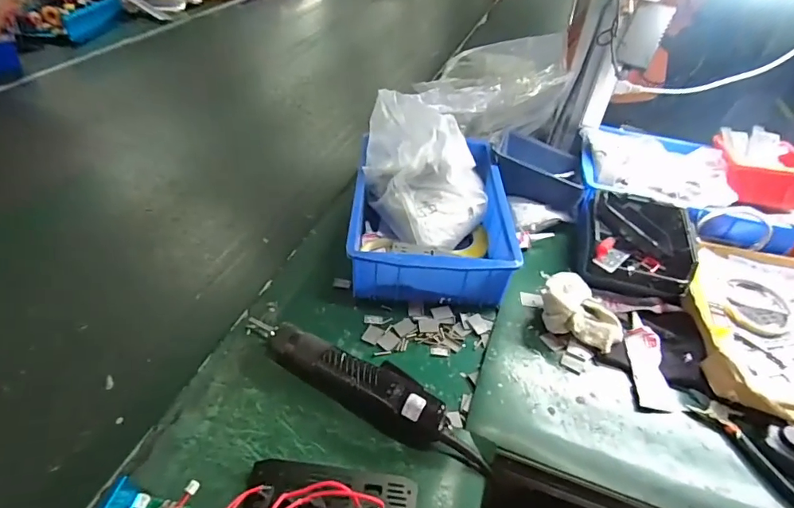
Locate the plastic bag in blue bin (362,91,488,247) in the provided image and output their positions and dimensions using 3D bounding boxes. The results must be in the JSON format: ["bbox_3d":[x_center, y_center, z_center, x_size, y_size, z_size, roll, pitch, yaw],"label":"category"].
[{"bbox_3d":[0.037,-0.117,0.601,0.127,0.131,0.170,-20,47,-25],"label":"plastic bag in blue bin"}]

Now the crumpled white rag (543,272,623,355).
[{"bbox_3d":[0.214,0.069,0.526,0.097,0.049,0.064,35,49,29],"label":"crumpled white rag"}]

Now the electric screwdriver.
[{"bbox_3d":[-0.040,0.129,0.463,0.306,0.037,0.056,24,45,21],"label":"electric screwdriver"}]

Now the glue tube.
[{"bbox_3d":[0.283,0.114,0.506,0.042,0.016,0.115,7,41,2],"label":"glue tube"}]

